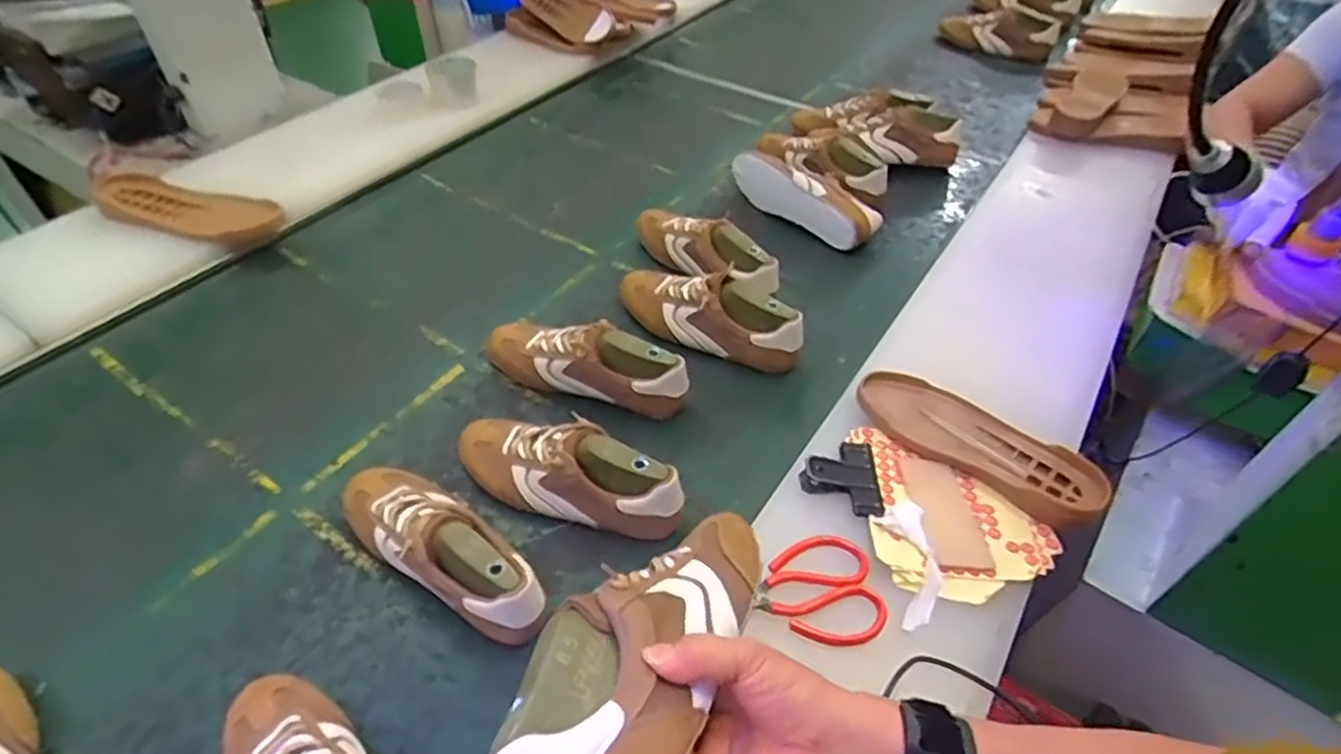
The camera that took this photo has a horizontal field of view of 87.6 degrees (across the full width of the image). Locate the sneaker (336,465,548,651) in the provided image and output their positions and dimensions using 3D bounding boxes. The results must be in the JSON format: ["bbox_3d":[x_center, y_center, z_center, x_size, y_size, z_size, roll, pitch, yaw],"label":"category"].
[{"bbox_3d":[-0.222,0.149,0.673,0.265,0.079,0.090,29,51,23],"label":"sneaker"}]

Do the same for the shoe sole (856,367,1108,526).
[{"bbox_3d":[0.321,0.068,0.737,0.251,0.024,0.092,34,57,24],"label":"shoe sole"}]

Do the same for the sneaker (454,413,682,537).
[{"bbox_3d":[-0.115,0.091,0.748,0.260,0.083,0.086,14,46,12],"label":"sneaker"}]

